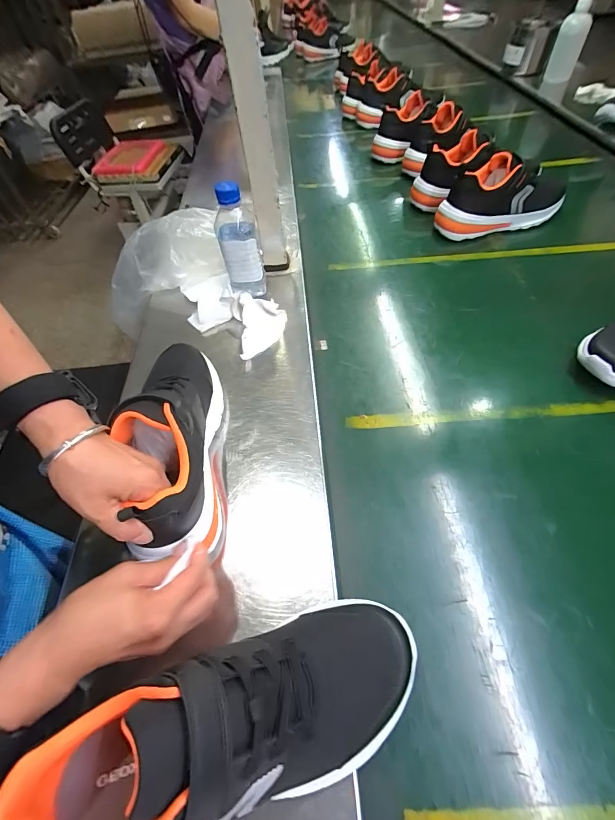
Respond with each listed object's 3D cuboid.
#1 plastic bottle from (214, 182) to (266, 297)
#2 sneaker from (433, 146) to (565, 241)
[{"bbox_3d":[-0.104,-0.255,0.533,0.058,0.152,0.064,-11,53,-2],"label":"plastic bottle"},{"bbox_3d":[0.369,-0.411,0.665,0.244,0.123,0.105,-15,56,-6],"label":"sneaker"}]

